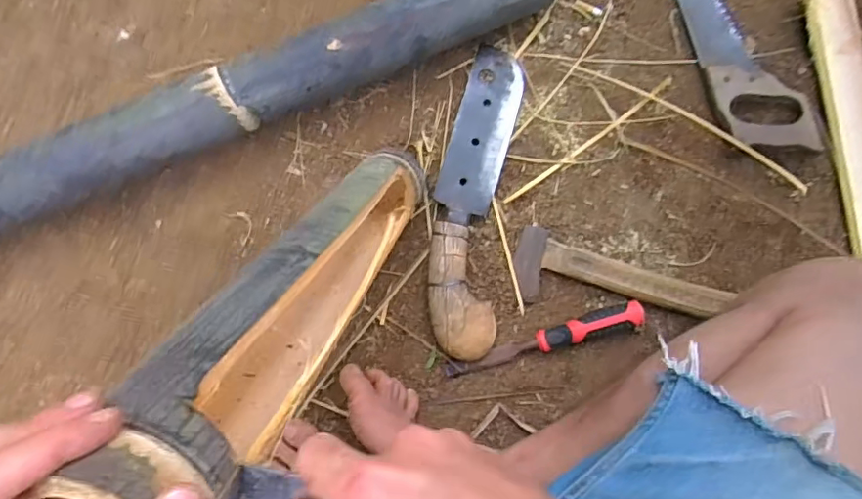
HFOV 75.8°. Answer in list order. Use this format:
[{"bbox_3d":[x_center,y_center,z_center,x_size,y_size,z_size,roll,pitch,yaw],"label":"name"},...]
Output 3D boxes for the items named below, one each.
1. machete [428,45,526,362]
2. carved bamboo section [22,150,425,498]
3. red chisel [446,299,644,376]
[{"bbox_3d":[0.052,-0.065,0.657,0.083,0.036,0.373,9,83,-5],"label":"machete"},{"bbox_3d":[-0.087,0.027,0.411,0.066,0.450,0.075,26,115,-2],"label":"carved bamboo section"},{"bbox_3d":[0.130,0.107,0.640,0.232,0.029,0.026,-20,86,8],"label":"red chisel"}]

